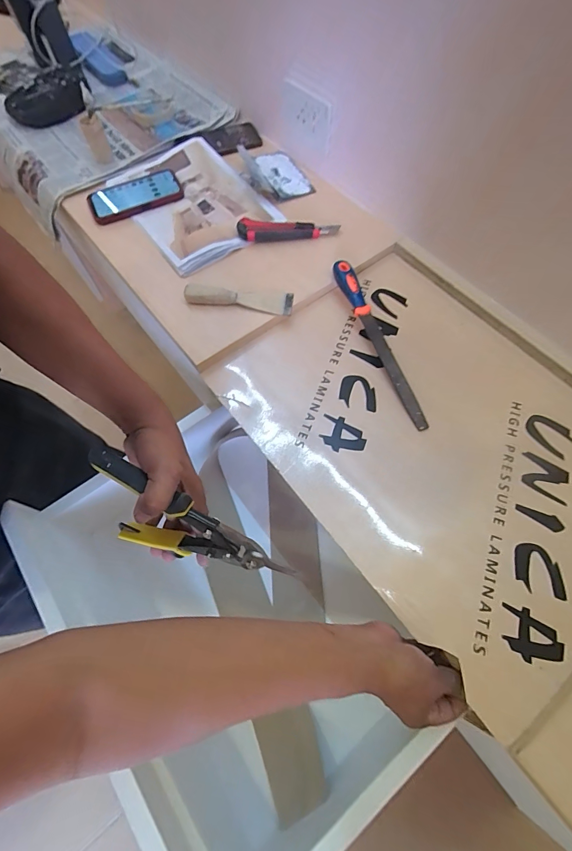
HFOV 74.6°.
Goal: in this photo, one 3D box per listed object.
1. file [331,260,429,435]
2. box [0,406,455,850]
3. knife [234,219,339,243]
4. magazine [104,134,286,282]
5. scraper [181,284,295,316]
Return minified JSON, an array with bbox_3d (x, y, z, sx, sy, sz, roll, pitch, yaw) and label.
[{"bbox_3d":[0.140,-0.128,0.555,0.031,0.028,0.297,-20,69,-6],"label":"file"},{"bbox_3d":[-0.081,0.236,0.501,0.327,0.173,0.514,-37,72,-12],"label":"box"},{"bbox_3d":[0.003,-0.339,0.650,0.170,0.017,0.041,-3,69,0],"label":"knife"},{"bbox_3d":[-0.180,-0.424,0.704,0.217,0.016,0.330,-34,68,-12],"label":"magazine"},{"bbox_3d":[-0.073,-0.200,0.590,0.166,0.022,0.037,4,69,3],"label":"scraper"}]

